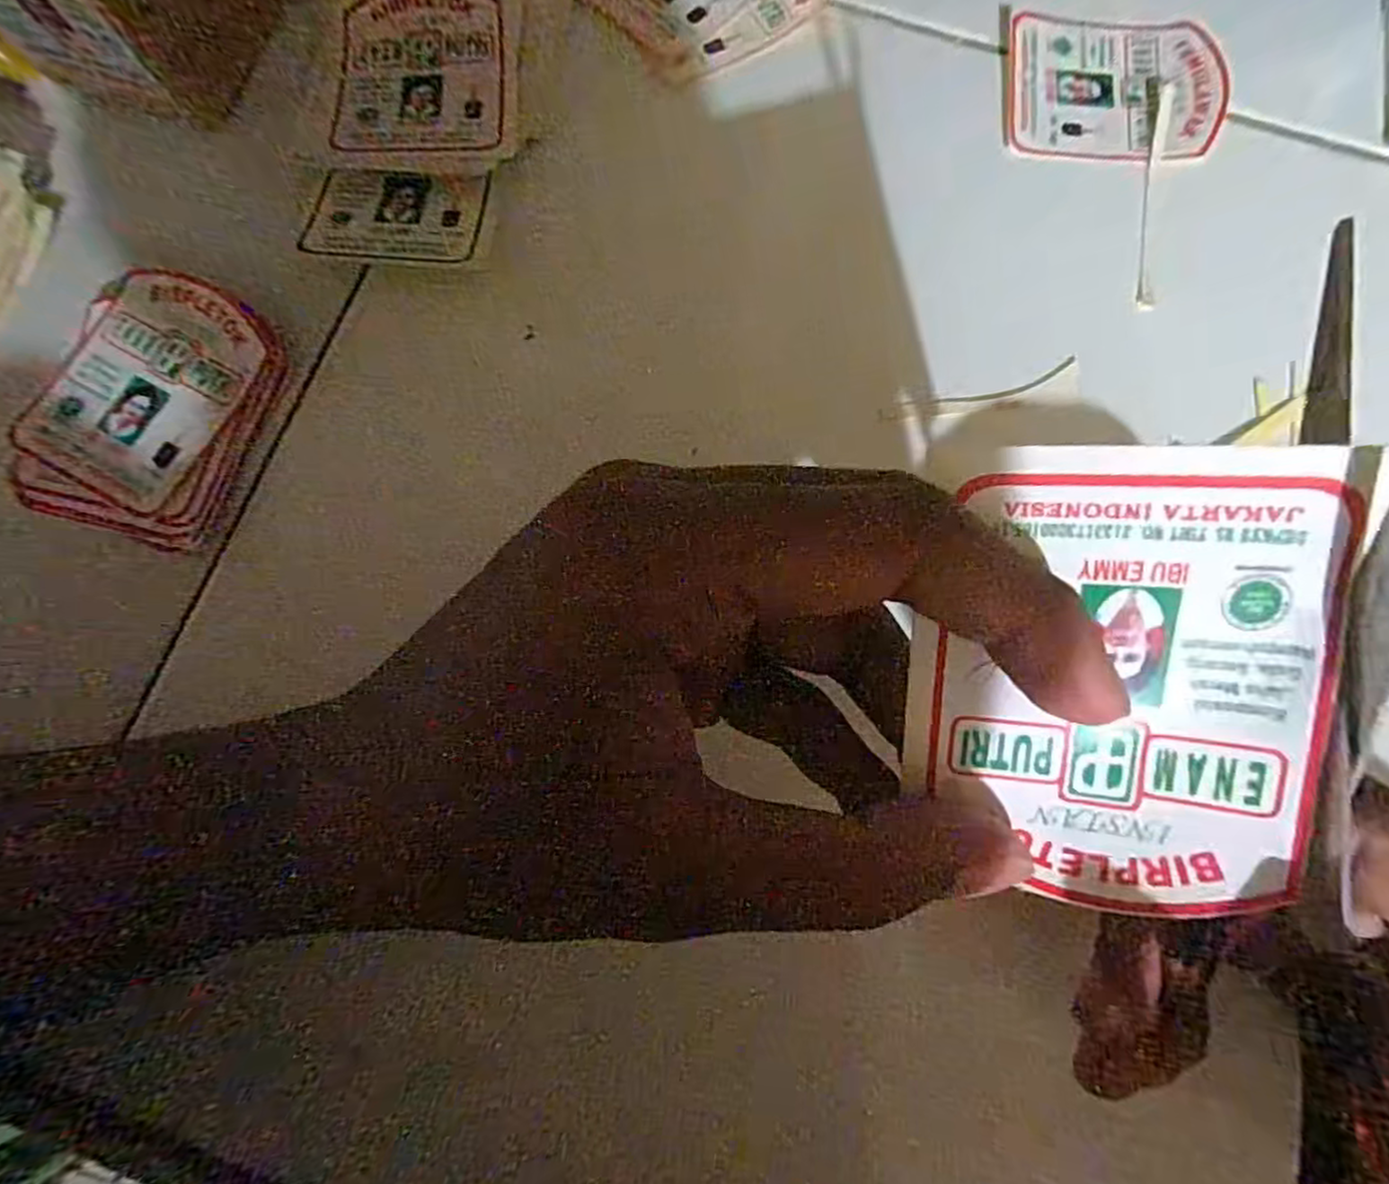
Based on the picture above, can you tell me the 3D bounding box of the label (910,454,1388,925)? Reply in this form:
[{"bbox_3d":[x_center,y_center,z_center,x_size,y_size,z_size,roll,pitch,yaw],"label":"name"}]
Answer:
[{"bbox_3d":[0.066,0.015,0.107,0.058,0.004,0.074,4,104,15],"label":"label"}]

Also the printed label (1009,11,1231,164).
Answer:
[{"bbox_3d":[0.143,-0.173,0.230,0.070,0.006,0.056,3,81,3],"label":"printed label"}]

